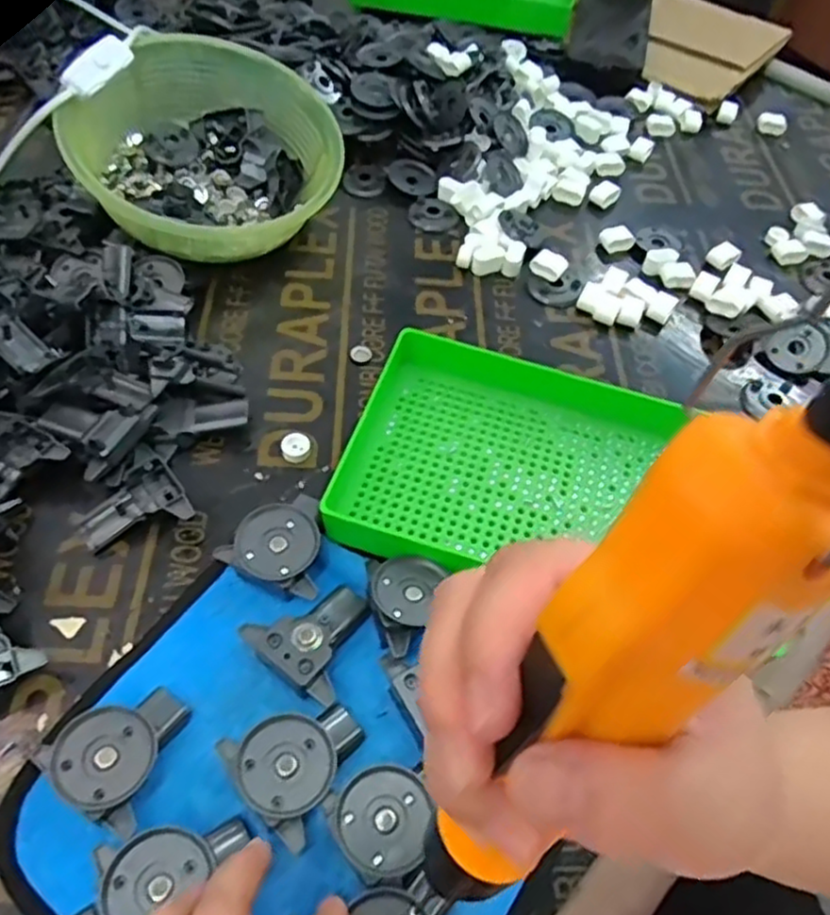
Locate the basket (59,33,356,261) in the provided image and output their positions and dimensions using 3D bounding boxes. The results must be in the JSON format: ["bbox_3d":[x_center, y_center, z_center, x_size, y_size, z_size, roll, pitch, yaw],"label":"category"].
[{"bbox_3d":[-0.159,-0.231,0.539,0.189,0.086,0.171,-23,60,-20],"label":"basket"}]

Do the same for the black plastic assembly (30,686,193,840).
[{"bbox_3d":[-0.129,0.131,0.322,0.053,0.027,0.057,35,59,18],"label":"black plastic assembly"}]

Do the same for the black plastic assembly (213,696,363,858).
[{"bbox_3d":[-0.053,0.135,0.326,0.054,0.024,0.057,38,60,20],"label":"black plastic assembly"}]

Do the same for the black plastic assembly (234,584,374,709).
[{"bbox_3d":[-0.046,0.090,0.359,0.061,0.023,0.053,-34,64,-25],"label":"black plastic assembly"}]

